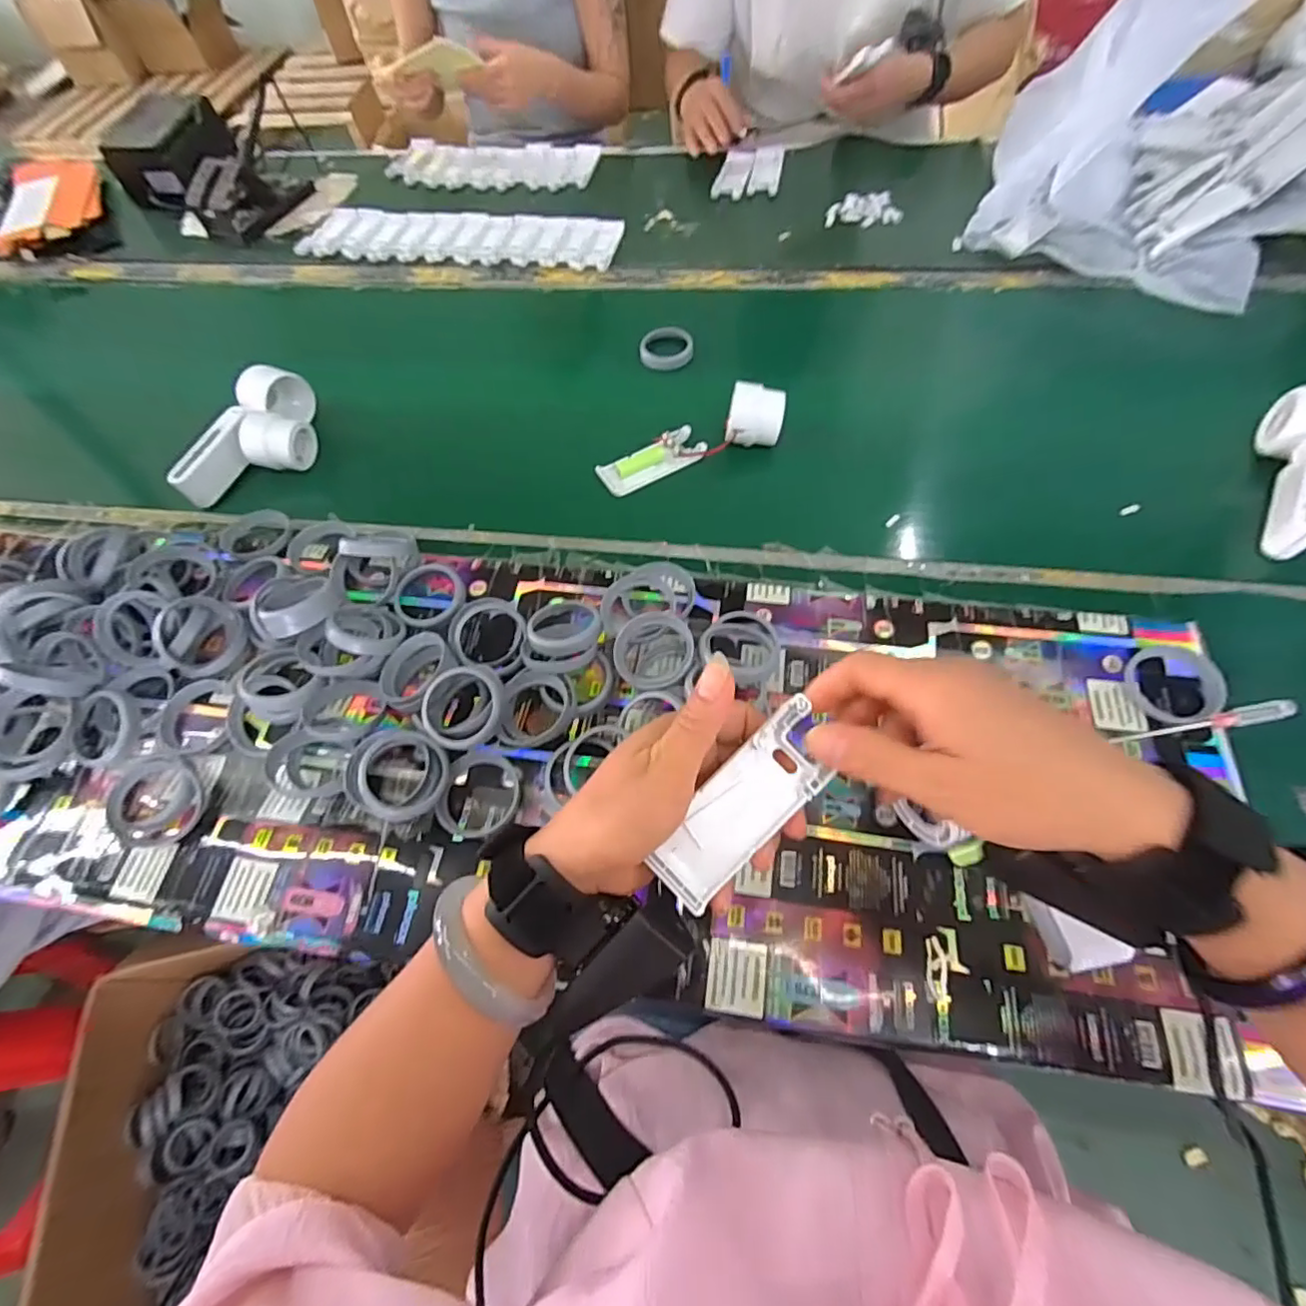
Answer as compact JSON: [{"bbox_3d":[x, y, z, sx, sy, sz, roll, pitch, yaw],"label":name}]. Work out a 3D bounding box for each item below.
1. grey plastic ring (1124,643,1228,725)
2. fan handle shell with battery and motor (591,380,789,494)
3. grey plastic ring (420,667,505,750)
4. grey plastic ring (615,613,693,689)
[{"bbox_3d":[0.376,0.017,0.440,0.058,0.013,0.065,21,65,15],"label":"grey plastic ring"},{"bbox_3d":[0.038,-0.206,0.599,0.190,0.044,0.056,-23,61,7],"label":"fan handle shell with battery and motor"},{"bbox_3d":[-0.137,0.039,0.443,0.059,0.024,0.059,1,85,-7],"label":"grey plastic ring"},{"bbox_3d":[0.001,-0.002,0.452,0.058,0.011,0.058,-3,73,9],"label":"grey plastic ring"}]

